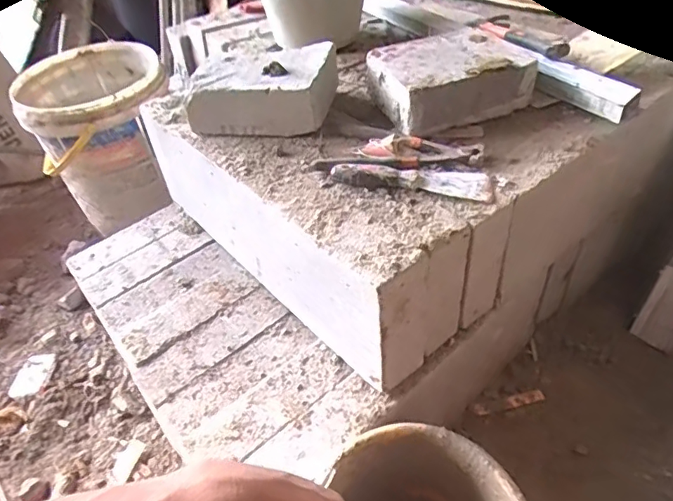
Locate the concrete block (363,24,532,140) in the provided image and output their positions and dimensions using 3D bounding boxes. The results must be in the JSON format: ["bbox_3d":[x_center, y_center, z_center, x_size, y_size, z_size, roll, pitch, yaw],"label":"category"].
[{"bbox_3d":[0.162,-0.250,0.757,0.202,0.076,0.157,-18,43,-13],"label":"concrete block"}]

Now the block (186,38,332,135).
[{"bbox_3d":[-0.109,-0.238,0.768,0.199,0.083,0.148,6,43,12],"label":"block"}]

